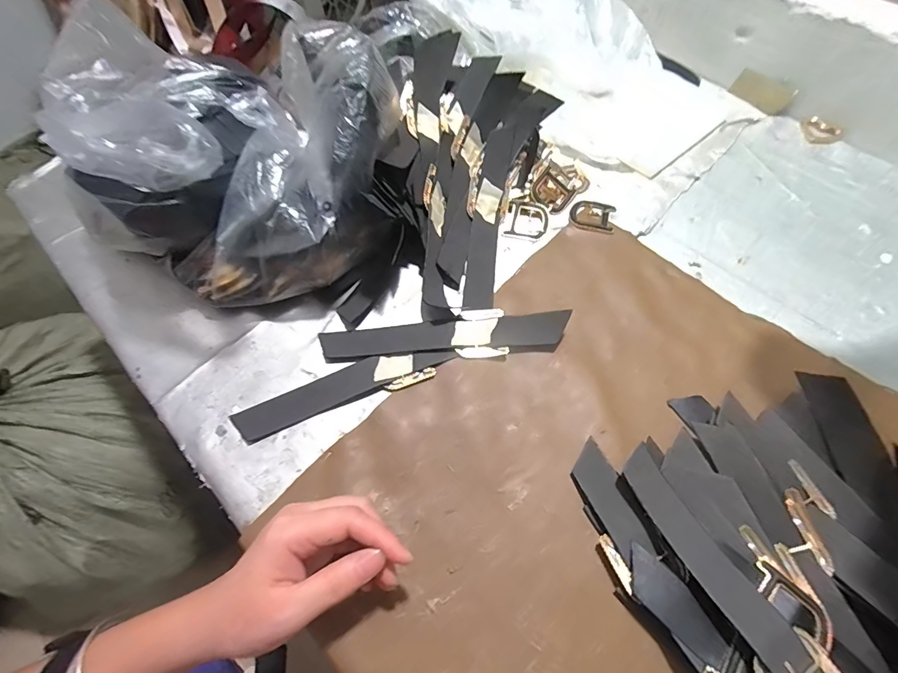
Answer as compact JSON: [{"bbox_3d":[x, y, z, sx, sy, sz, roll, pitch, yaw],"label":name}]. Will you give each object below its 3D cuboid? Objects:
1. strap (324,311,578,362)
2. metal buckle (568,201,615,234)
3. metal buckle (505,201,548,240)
[{"bbox_3d":[-0.005,-0.002,0.370,0.221,0.022,0.046,-4,62,-2],"label":"strap"},{"bbox_3d":[0.162,-0.136,0.451,0.049,0.004,0.048,13,63,7],"label":"metal buckle"},{"bbox_3d":[0.088,-0.132,0.448,0.044,0.008,0.048,10,62,5],"label":"metal buckle"}]

